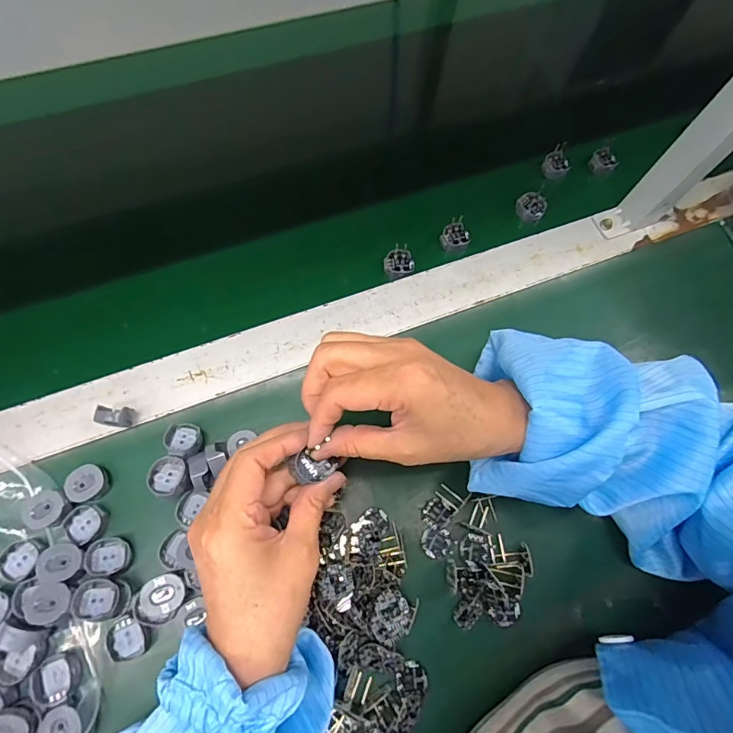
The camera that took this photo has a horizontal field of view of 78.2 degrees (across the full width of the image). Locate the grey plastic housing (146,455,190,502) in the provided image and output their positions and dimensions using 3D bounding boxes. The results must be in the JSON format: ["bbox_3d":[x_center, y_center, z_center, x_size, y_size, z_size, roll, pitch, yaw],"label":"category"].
[{"bbox_3d":[-0.148,0.086,0.342,0.029,0.026,0.031,1,71,-3],"label":"grey plastic housing"}]

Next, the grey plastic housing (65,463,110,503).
[{"bbox_3d":[-0.212,0.089,0.341,0.027,0.012,0.025,-17,73,-9],"label":"grey plastic housing"}]

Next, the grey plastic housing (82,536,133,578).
[{"bbox_3d":[-0.188,0.138,0.329,0.027,0.011,0.026,-8,64,-8],"label":"grey plastic housing"}]

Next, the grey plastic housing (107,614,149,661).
[{"bbox_3d":[-0.165,0.188,0.315,0.024,0.010,0.027,-13,73,-8],"label":"grey plastic housing"}]

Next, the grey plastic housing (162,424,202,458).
[{"bbox_3d":[-0.142,0.059,0.354,0.026,0.022,0.030,-22,74,-11],"label":"grey plastic housing"}]

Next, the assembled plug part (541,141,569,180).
[{"bbox_3d":[0.204,-0.218,0.481,0.026,0.029,0.023,30,72,6],"label":"assembled plug part"}]

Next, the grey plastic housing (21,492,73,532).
[{"bbox_3d":[-0.238,0.107,0.334,0.030,0.011,0.026,31,72,7],"label":"grey plastic housing"}]

